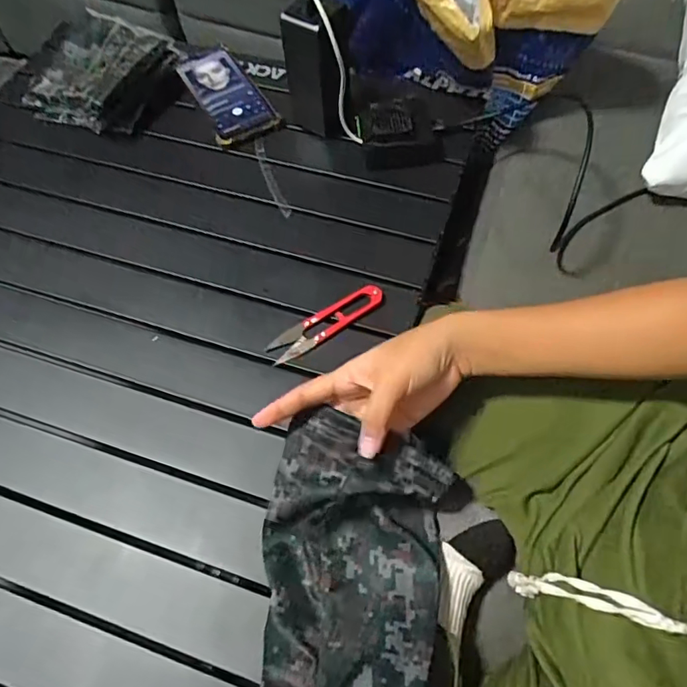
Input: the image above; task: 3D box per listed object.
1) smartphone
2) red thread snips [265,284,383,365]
[{"bbox_3d":[-0.138,-0.300,0.633,0.076,0.017,0.152,-25,65,-11],"label":"smartphone"},{"bbox_3d":[-0.016,-0.020,0.490,0.118,0.008,0.028,-33,67,-15],"label":"red thread snips"}]

